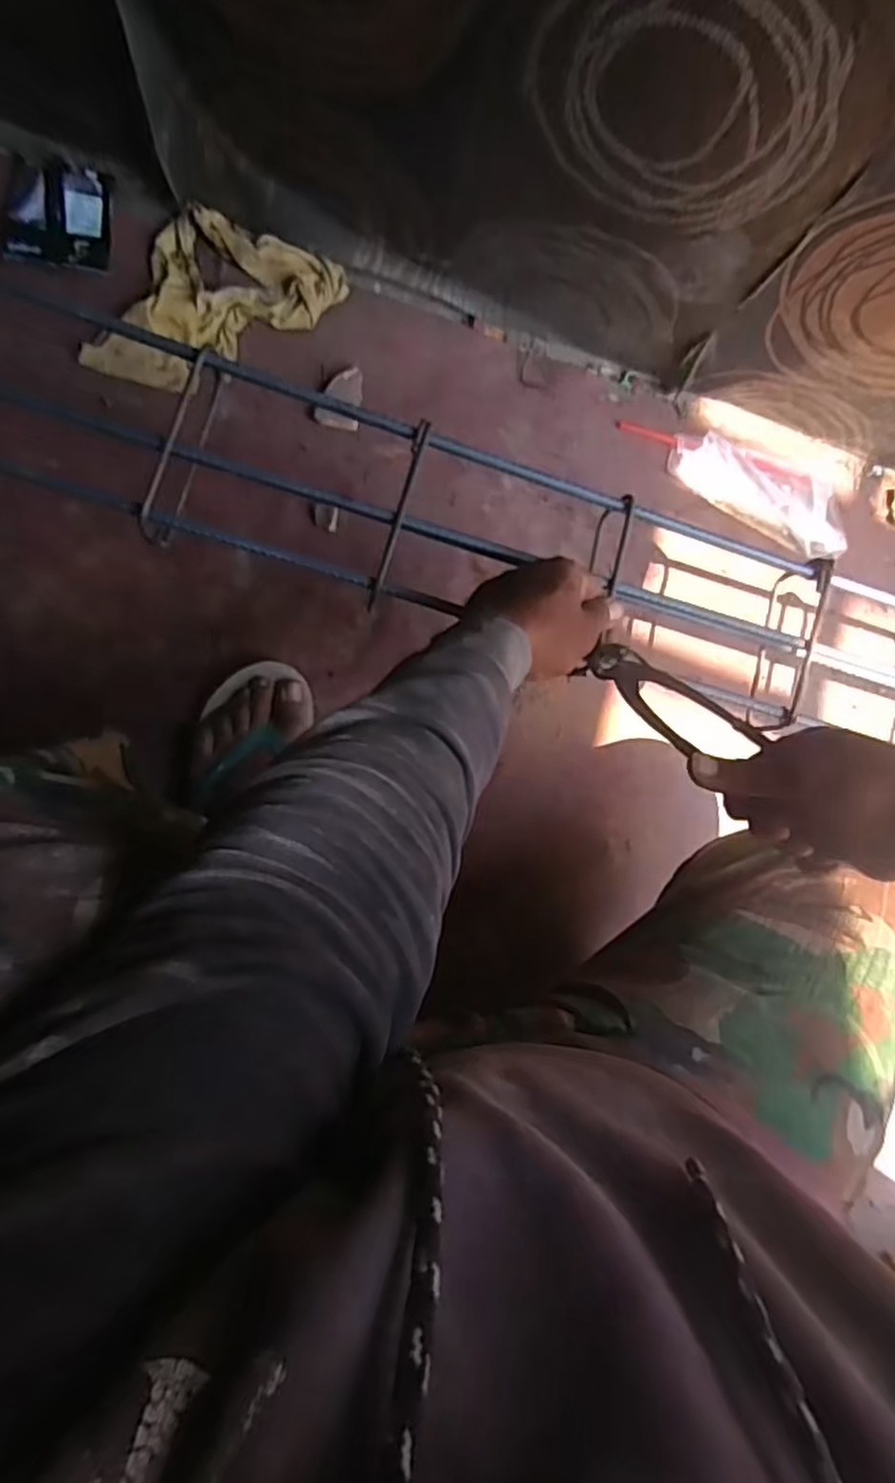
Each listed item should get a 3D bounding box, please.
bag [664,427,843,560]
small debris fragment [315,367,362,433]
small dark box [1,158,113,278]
[{"bbox_3d":[0.355,-0.277,0.805,0.227,0.021,0.081,19,88,-9],"label":"bag"},{"bbox_3d":[-0.111,-0.354,0.735,0.044,0.011,0.060,6,90,-9],"label":"small debris fragment"},{"bbox_3d":[-0.370,-0.502,0.680,0.094,0.013,0.093,5,90,-9],"label":"small dark box"}]

